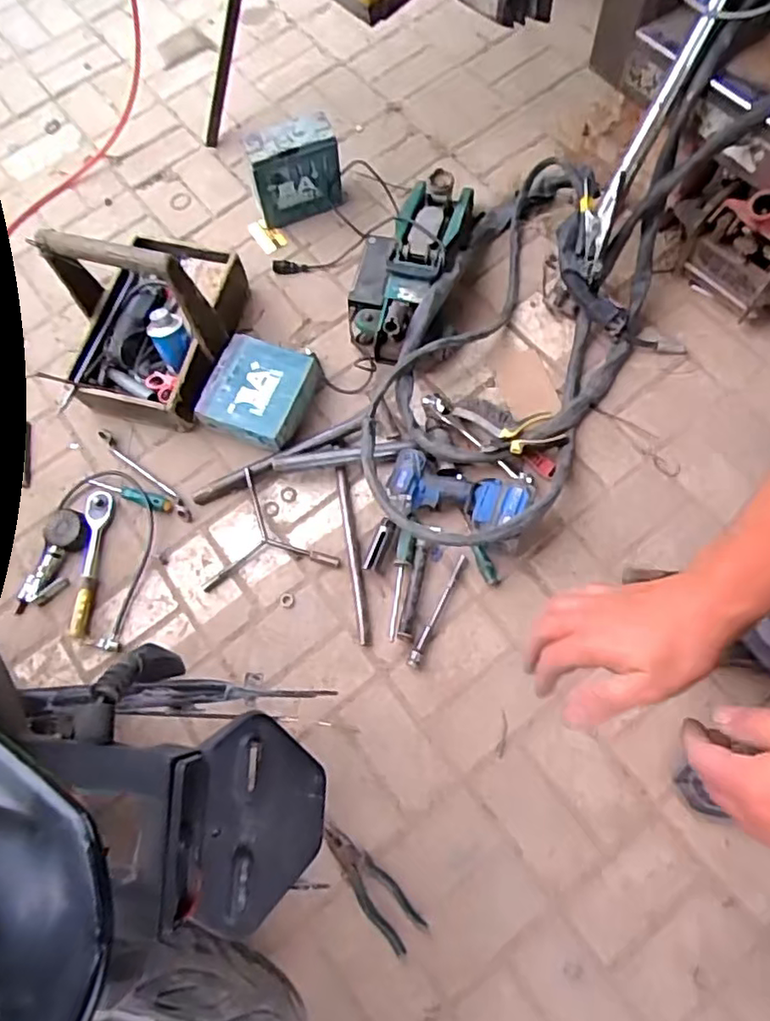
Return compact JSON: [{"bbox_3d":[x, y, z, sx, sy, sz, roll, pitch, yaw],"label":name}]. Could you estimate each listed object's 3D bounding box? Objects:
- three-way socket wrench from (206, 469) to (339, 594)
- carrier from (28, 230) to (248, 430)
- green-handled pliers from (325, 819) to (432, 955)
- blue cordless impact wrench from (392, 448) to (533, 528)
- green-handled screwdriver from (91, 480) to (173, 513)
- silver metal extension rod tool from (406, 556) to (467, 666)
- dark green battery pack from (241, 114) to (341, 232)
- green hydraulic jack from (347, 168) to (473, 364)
[{"bbox_3d":[-0.178,0.058,1.055,0.206,0.043,0.215,15,70,8],"label":"three-way socket wrench"},{"bbox_3d":[-0.423,-0.365,1.066,0.245,0.244,0.338,7,70,7],"label":"carrier"},{"bbox_3d":[-0.023,0.527,0.872,0.057,0.009,0.187,-41,73,-13],"label":"green-handled pliers"},{"bbox_3d":[0.116,-0.020,1.032,0.227,0.091,0.105,19,71,10],"label":"blue cordless impact wrench"},{"bbox_3d":[-0.455,-0.027,1.101,0.168,0.021,0.023,15,70,8],"label":"green-handled screwdriver"},{"bbox_3d":[0.089,0.163,1.005,0.017,0.014,0.201,26,72,12],"label":"silver metal extension rod tool"},{"bbox_3d":[-0.179,-0.680,1.247,0.172,0.177,0.074,-23,70,-7],"label":"dark green battery pack"},{"bbox_3d":[0.031,-0.479,1.184,0.195,0.146,0.422,19,72,11],"label":"green hydraulic jack"}]

